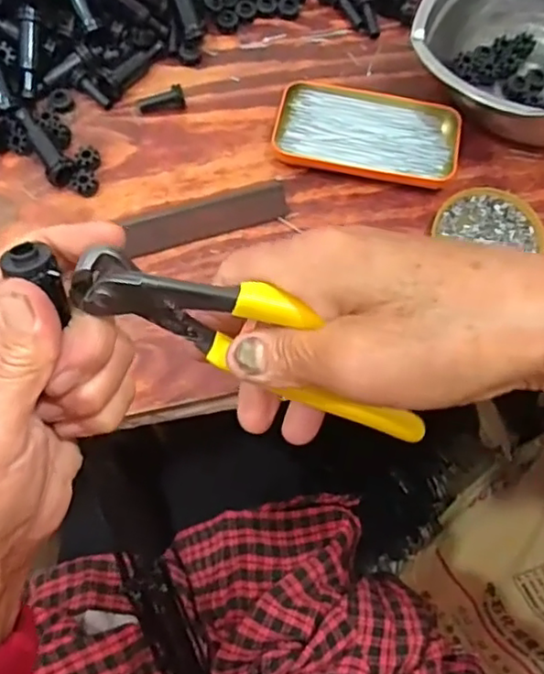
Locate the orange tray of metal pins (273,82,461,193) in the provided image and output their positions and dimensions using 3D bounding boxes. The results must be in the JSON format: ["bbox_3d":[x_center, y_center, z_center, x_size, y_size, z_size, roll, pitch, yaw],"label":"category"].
[{"bbox_3d":[0.077,-0.168,0.500,0.142,0.018,0.081,11,64,5],"label":"orange tray of metal pins"}]

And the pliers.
[{"bbox_3d":[0.004,0.006,0.246,0.159,0.054,0.016,27,63,-22],"label":"pliers"}]

